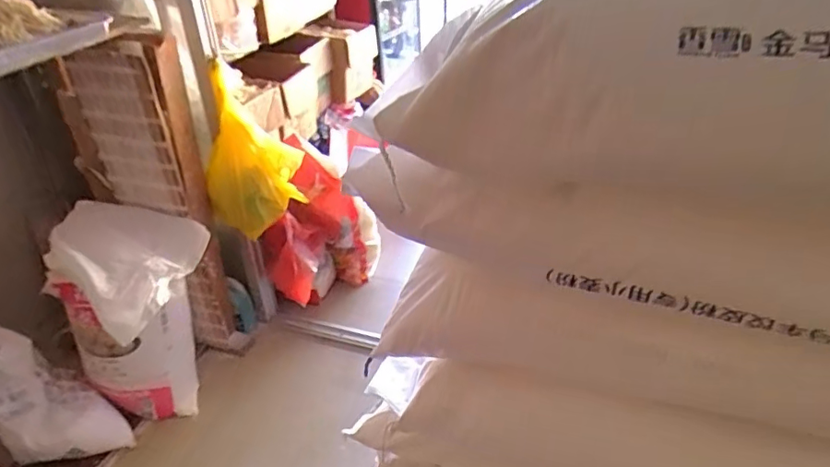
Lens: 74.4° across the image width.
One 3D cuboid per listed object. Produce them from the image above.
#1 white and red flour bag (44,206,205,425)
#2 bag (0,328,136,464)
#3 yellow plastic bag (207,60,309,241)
[{"bbox_3d":[-0.795,0.254,1.631,0.340,0.636,0.330,7,35,18],"label":"white and red flour bag"},{"bbox_3d":[-1.129,0.424,1.541,0.140,0.703,0.238,-32,21,30],"label":"bag"},{"bbox_3d":[-0.525,-0.243,1.751,0.271,0.452,0.182,-1,33,7],"label":"yellow plastic bag"}]

